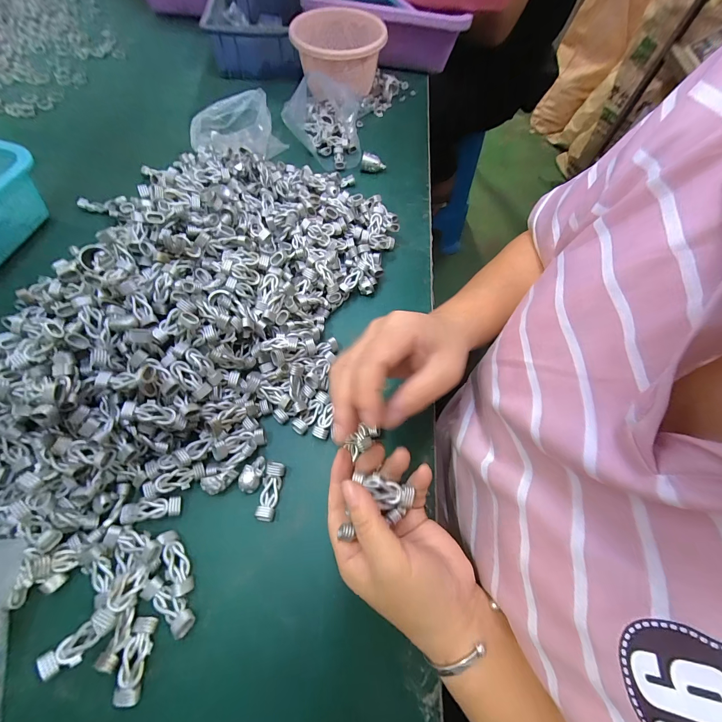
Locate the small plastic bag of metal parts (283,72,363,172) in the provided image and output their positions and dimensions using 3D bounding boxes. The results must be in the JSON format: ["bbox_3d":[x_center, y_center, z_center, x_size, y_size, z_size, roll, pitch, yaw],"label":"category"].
[{"bbox_3d":[-0.056,-0.355,0.470,0.110,0.064,0.136,-7,64,-7],"label":"small plastic bag of metal parts"}]

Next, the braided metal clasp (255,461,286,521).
[{"bbox_3d":[-0.078,0.111,0.275,0.016,0.010,0.045,10,63,1],"label":"braided metal clasp"}]

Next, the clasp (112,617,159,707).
[{"bbox_3d":[-0.153,0.204,0.221,0.017,0.011,0.045,5,63,-1],"label":"clasp"}]

